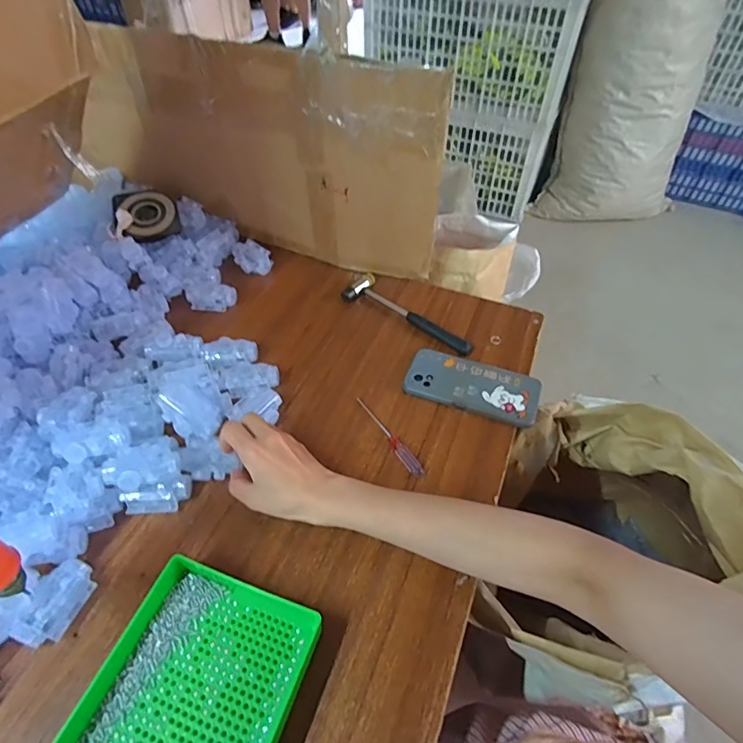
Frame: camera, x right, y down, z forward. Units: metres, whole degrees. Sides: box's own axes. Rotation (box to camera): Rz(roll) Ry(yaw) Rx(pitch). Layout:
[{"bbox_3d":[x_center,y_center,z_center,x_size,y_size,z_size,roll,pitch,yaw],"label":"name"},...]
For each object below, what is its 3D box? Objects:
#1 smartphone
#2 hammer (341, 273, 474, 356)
[{"bbox_3d":[0.128,0.018,0.594,0.163,0.016,0.077,18,51,14],"label":"smartphone"},{"bbox_3d":[0.054,-0.081,0.673,0.207,0.021,0.059,34,57,25],"label":"hammer"}]

